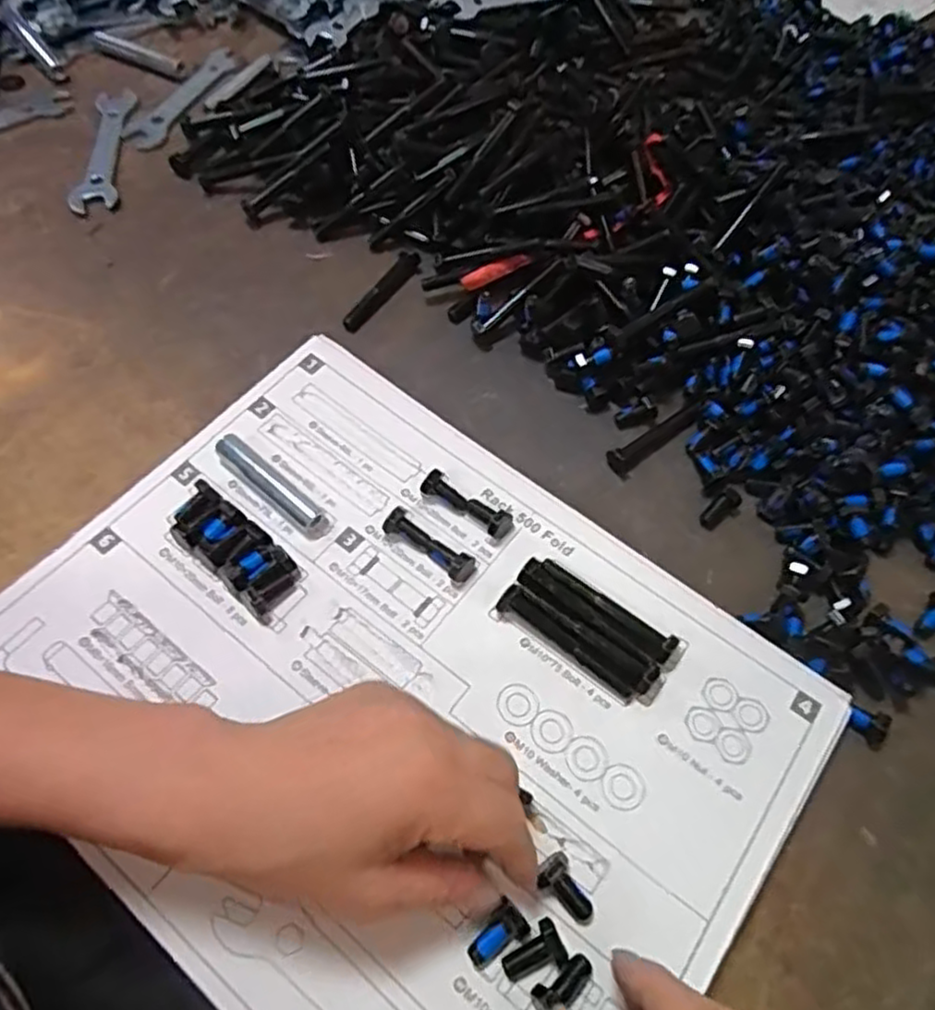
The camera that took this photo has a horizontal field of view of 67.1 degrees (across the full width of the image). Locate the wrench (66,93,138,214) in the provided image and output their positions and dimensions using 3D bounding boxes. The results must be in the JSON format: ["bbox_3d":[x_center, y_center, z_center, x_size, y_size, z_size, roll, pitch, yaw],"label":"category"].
[{"bbox_3d":[-0.289,-0.284,0.562,0.030,0.012,0.154,-5,62,-5],"label":"wrench"}]

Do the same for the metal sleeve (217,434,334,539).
[{"bbox_3d":[-0.109,-0.011,0.395,0.080,0.016,0.014,39,67,17],"label":"metal sleeve"}]

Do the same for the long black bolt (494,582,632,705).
[{"bbox_3d":[0.051,0.070,0.360,0.080,0.012,0.014,35,66,15],"label":"long black bolt"}]

